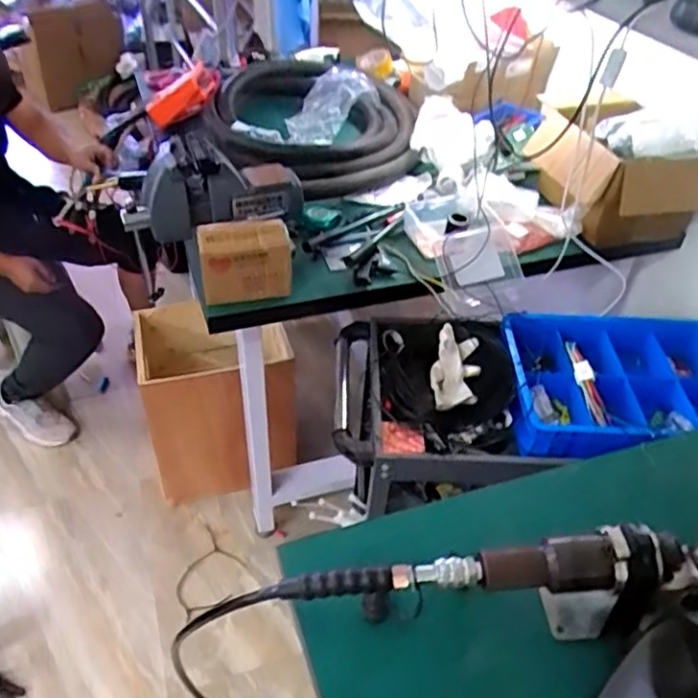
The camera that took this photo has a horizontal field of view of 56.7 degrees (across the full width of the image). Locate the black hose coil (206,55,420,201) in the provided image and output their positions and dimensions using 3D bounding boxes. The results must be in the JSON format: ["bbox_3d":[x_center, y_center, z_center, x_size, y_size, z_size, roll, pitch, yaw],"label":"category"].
[{"bbox_3d":[-0.093,-0.582,1.604,0.518,0.106,0.646,-28,50,-29],"label":"black hose coil"}]

